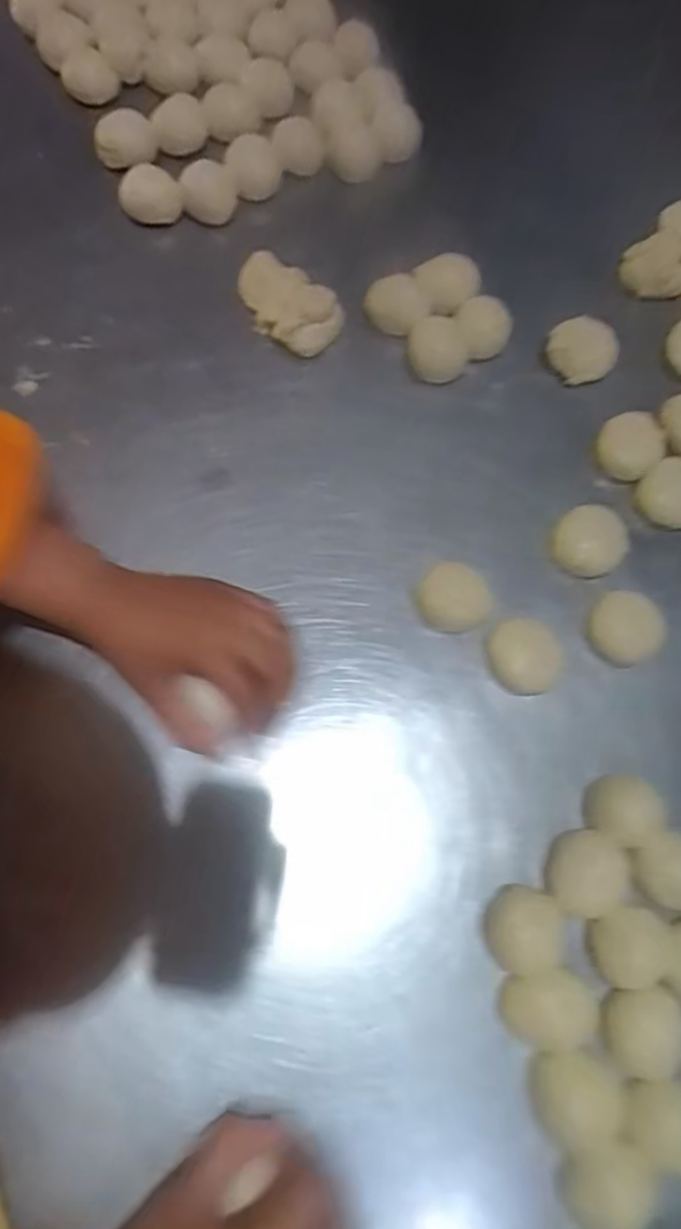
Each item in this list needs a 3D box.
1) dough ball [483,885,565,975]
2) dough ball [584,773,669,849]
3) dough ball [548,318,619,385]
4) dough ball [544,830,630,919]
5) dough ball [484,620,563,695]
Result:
[{"bbox_3d":[0.108,0.183,0.409,0.046,0.037,0.047,1,72,-5],"label":"dough ball"},{"bbox_3d":[0.175,0.124,0.443,0.045,0.034,0.040,15,72,0],"label":"dough ball"},{"bbox_3d":[0.186,-0.202,0.543,0.045,0.023,0.042,2,72,-5],"label":"dough ball"},{"bbox_3d":[0.149,0.157,0.429,0.042,0.026,0.048,9,72,-2],"label":"dough ball"},{"bbox_3d":[0.122,0.028,0.467,0.044,0.023,0.048,2,72,-5],"label":"dough ball"}]

